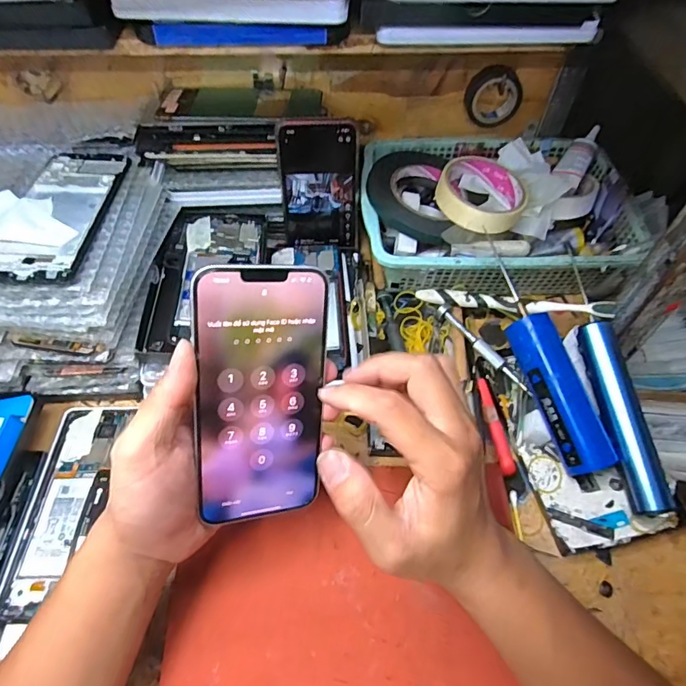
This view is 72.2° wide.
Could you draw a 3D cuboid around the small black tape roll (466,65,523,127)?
[{"bbox_3d":[0.159,-0.258,0.496,0.055,0.052,0.028,-2,55,-1],"label":"small black tape roll"}]

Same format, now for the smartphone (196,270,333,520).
[{"bbox_3d":[-0.047,0.034,0.280,0.075,0.157,0.004,-2,17,-23],"label":"smartphone"}]

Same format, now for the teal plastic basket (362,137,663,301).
[{"bbox_3d":[0.161,-0.138,0.503,0.273,0.071,0.190,2,55,2],"label":"teal plastic basket"}]

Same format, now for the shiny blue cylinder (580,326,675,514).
[{"bbox_3d":[0.228,0.057,0.384,0.028,0.023,0.154,-6,71,-7],"label":"shiny blue cylinder"}]

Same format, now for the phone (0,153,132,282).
[{"bbox_3d":[-0.231,-0.108,0.384,0.071,0.005,0.150,2,55,2],"label":"phone"}]

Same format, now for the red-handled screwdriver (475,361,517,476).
[{"bbox_3d":[0.130,0.062,0.412,0.013,0.018,0.107,-6,55,-4],"label":"red-handled screwdriver"}]

